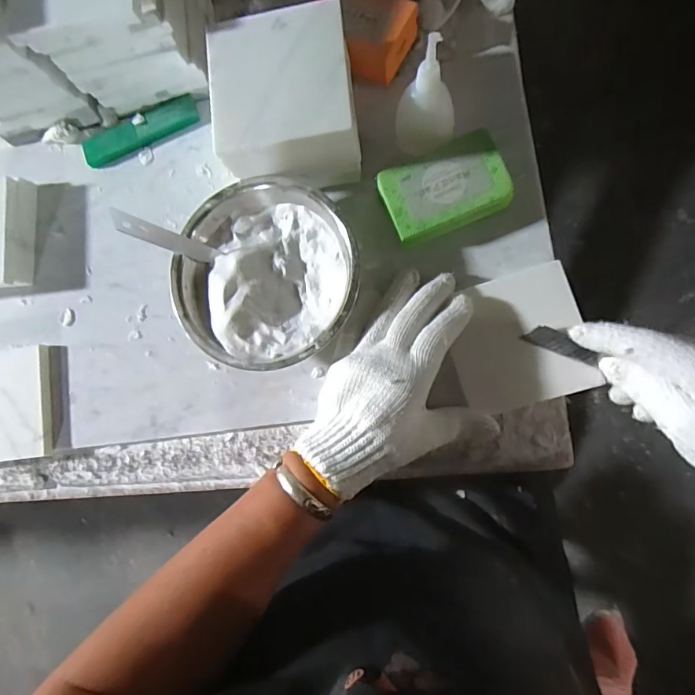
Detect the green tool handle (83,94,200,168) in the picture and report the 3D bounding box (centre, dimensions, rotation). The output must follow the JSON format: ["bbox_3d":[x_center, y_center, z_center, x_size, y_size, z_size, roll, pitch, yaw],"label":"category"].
[{"bbox_3d":[-0.195,-0.204,0.415,0.116,0.015,0.023,-24,83,4],"label":"green tool handle"}]

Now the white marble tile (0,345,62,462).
[{"bbox_3d":[-0.319,0.054,0.407,0.115,0.014,0.100,-8,84,6],"label":"white marble tile"}]

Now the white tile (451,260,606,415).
[{"bbox_3d":[0.130,-0.006,0.338,0.097,0.012,0.100,-17,83,5],"label":"white tile"}]

